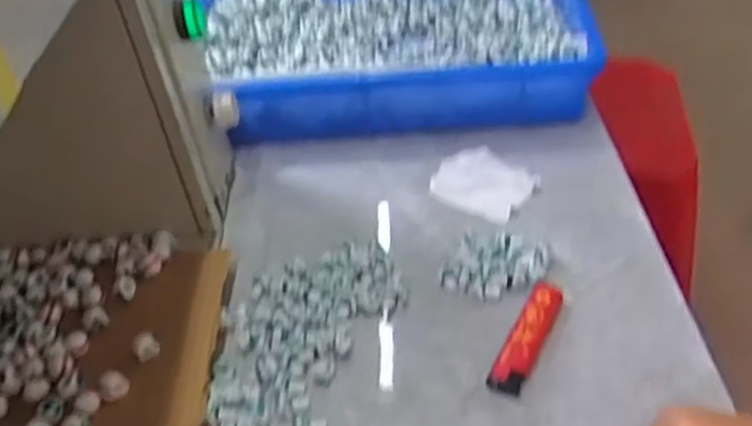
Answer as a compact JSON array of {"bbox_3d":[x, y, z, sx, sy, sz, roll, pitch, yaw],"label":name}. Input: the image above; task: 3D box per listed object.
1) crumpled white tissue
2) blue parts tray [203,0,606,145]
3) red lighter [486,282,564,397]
[{"bbox_3d":[0.079,-0.023,0.532,0.067,0.007,0.059,27,49,32],"label":"crumpled white tissue"},{"bbox_3d":[0.013,-0.165,0.663,0.337,0.067,0.270,0,39,5],"label":"blue parts tray"},{"bbox_3d":[0.088,0.069,0.416,0.019,0.014,0.079,19,45,25],"label":"red lighter"}]

